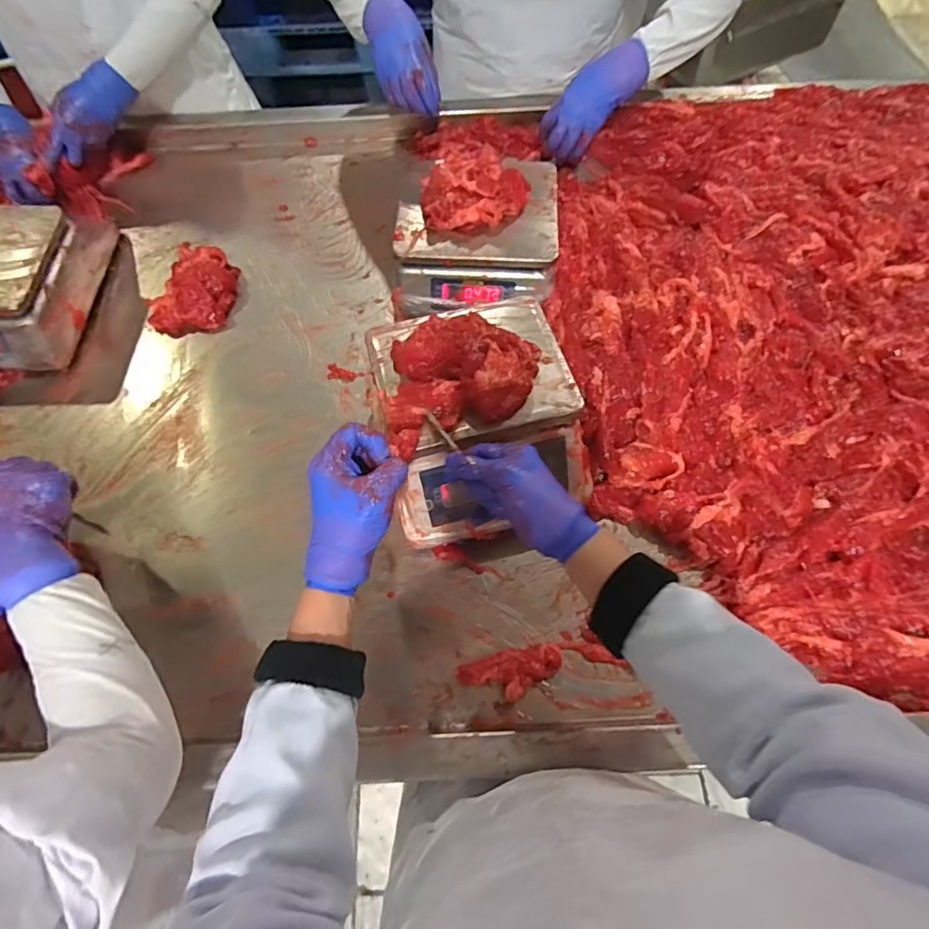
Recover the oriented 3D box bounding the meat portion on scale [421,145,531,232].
[{"bbox_3d":[0.010,-0.375,0.712,0.138,0.051,0.096,-21,68,-8],"label":"meat portion on scale"}]

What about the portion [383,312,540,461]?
[{"bbox_3d":[-0.007,-0.103,0.548,0.166,0.040,0.136,-19,68,-7],"label":"portion"}]

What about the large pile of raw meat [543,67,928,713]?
[{"bbox_3d":[0.571,-0.195,0.703,0.858,0.105,0.929,-2,67,1],"label":"large pile of raw meat"}]

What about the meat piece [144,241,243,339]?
[{"bbox_3d":[-0.417,-0.270,0.804,0.118,0.046,0.147,5,67,3],"label":"meat piece"}]

